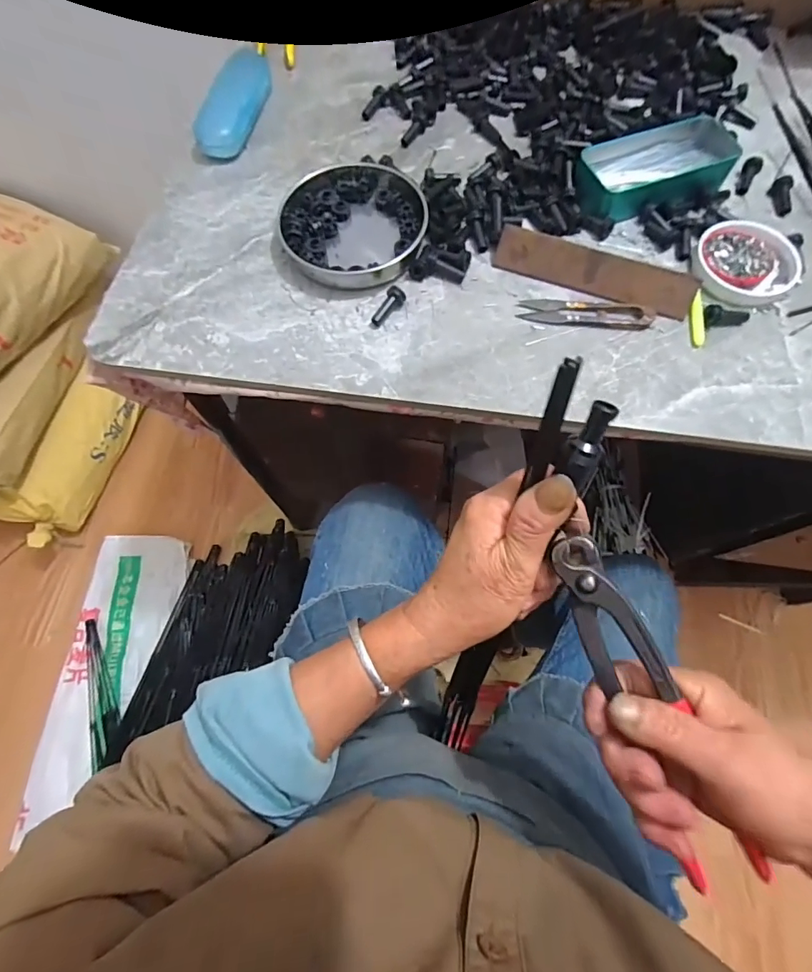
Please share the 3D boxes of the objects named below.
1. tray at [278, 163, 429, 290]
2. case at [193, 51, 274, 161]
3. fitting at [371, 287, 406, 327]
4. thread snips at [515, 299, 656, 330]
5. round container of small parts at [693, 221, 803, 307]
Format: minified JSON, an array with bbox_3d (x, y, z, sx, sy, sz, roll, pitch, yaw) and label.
[{"bbox_3d":[-0.051,-0.258,0.449,0.133,0.025,0.136,0,69,1],"label":"tray"},{"bbox_3d":[-0.189,-0.428,0.515,0.046,0.029,0.153,11,70,5],"label":"case"},{"bbox_3d":[-0.017,-0.162,0.419,0.013,0.011,0.039,37,89,14],"label":"fitting"},{"bbox_3d":[0.162,-0.158,0.417,0.117,0.009,0.029,6,69,3],"label":"thread snips"},{"bbox_3d":[0.320,-0.210,0.434,0.091,0.013,0.083,0,69,1],"label":"round container of small parts"}]

